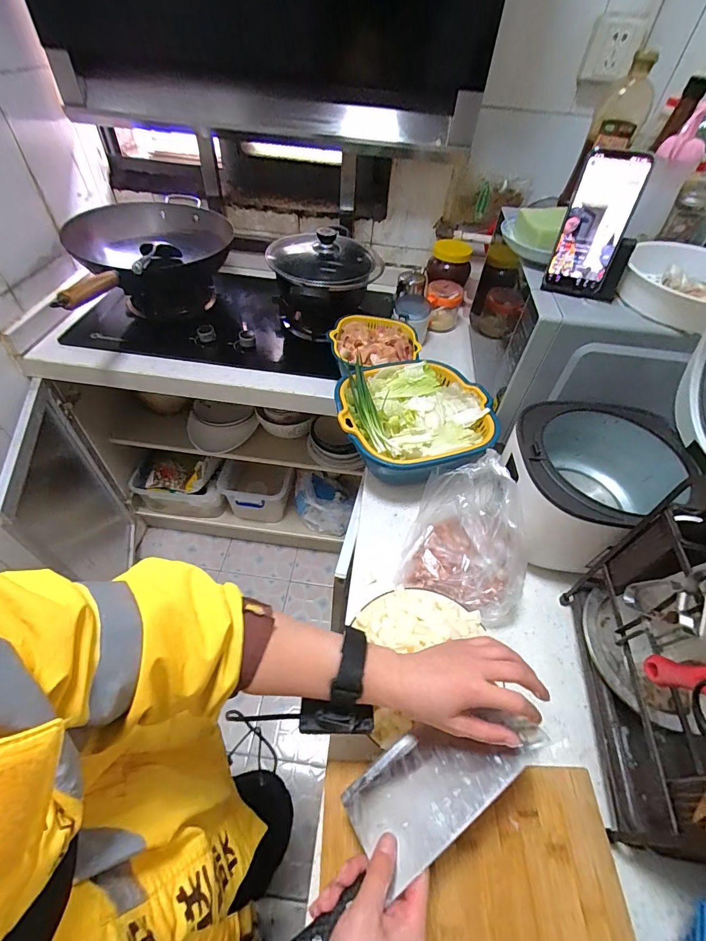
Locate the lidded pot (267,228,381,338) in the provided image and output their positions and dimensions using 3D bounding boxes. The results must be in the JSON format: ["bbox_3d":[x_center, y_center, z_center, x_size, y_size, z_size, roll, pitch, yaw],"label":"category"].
[{"bbox_3d":[-0.059,-0.444,0.942,0.237,0.210,0.228,2,51,-2],"label":"lidded pot"}]

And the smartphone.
[{"bbox_3d":[0.318,-0.320,0.528,0.076,0.156,0.010,17,41,15],"label":"smartphone"}]

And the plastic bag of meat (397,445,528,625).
[{"bbox_3d":[0.169,0.090,0.553,0.171,0.135,0.174,22,53,14],"label":"plastic bag of meat"}]

